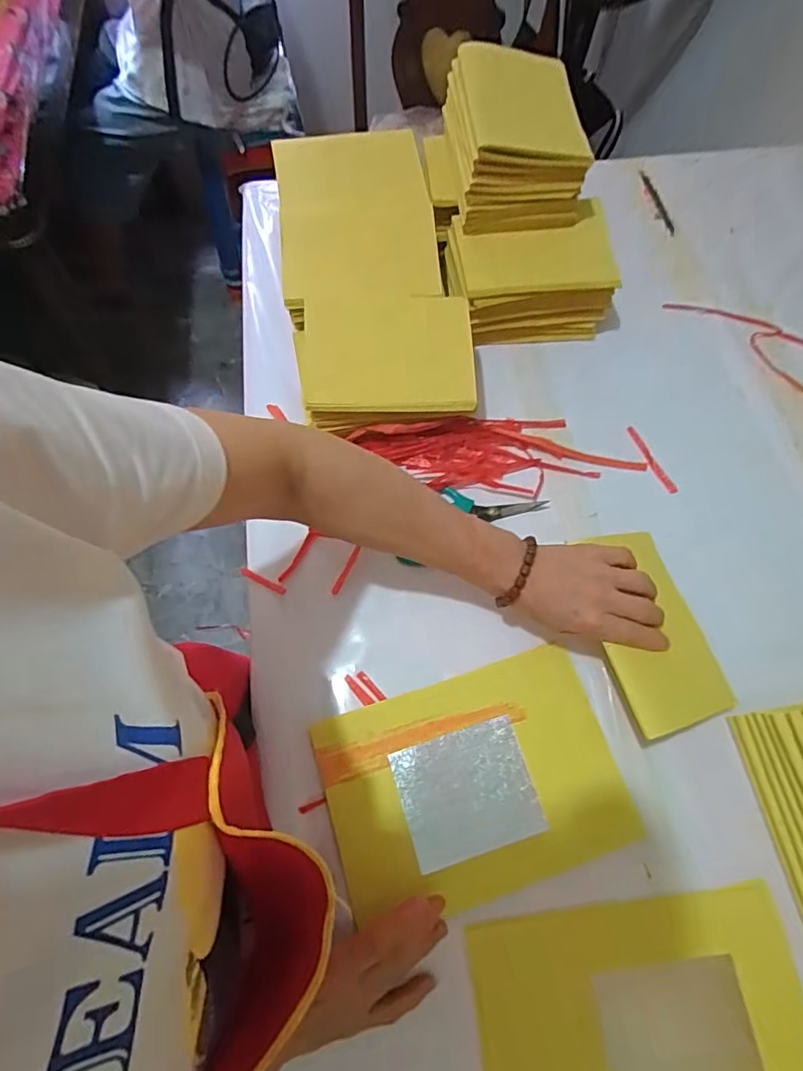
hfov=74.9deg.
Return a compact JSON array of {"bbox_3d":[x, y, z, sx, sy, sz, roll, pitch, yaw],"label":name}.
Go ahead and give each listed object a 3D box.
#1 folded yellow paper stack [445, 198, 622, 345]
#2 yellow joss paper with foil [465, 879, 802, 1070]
[{"bbox_3d":[0.139,-0.286,0.575,0.170,0.087,0.119,-2,67,-1],"label":"folded yellow paper stack"},{"bbox_3d":[0.166,0.345,0.355,0.220,0.010,0.159,-7,68,-3],"label":"yellow joss paper with foil"}]

